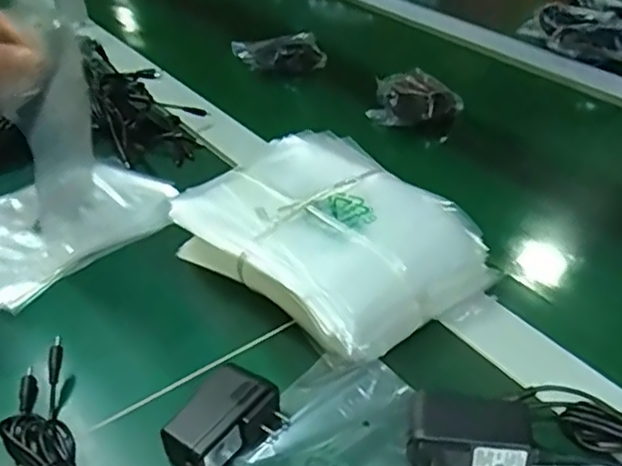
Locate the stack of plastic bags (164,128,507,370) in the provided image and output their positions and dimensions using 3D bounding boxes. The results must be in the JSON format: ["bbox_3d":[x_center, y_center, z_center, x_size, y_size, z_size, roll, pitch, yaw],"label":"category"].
[{"bbox_3d":[0.004,-0.003,0.529,0.176,0.072,0.232,-28,45,-30],"label":"stack of plastic bags"}]

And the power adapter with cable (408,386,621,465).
[{"bbox_3d":[0.152,0.122,0.396,0.182,0.026,0.068,-2,38,-1],"label":"power adapter with cable"}]

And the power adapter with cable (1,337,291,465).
[{"bbox_3d":[-0.119,0.111,0.422,0.144,0.027,0.150,-28,45,-30],"label":"power adapter with cable"}]

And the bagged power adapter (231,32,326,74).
[{"bbox_3d":[-0.040,-0.250,0.908,0.128,0.040,0.062,-21,42,-23],"label":"bagged power adapter"}]

